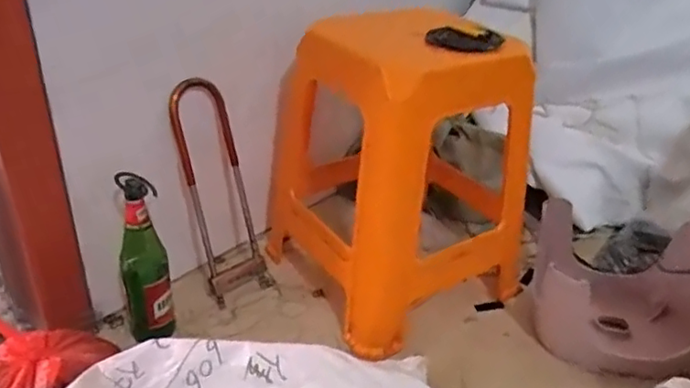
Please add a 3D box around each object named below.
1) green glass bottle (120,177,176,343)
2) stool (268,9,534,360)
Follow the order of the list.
[{"bbox_3d":[-0.307,0.114,0.942,0.069,0.300,0.072,-10,33,-20],"label":"green glass bottle"},{"bbox_3d":[0.071,-0.064,1.095,0.352,0.461,0.427,-19,37,-32],"label":"stool"}]

